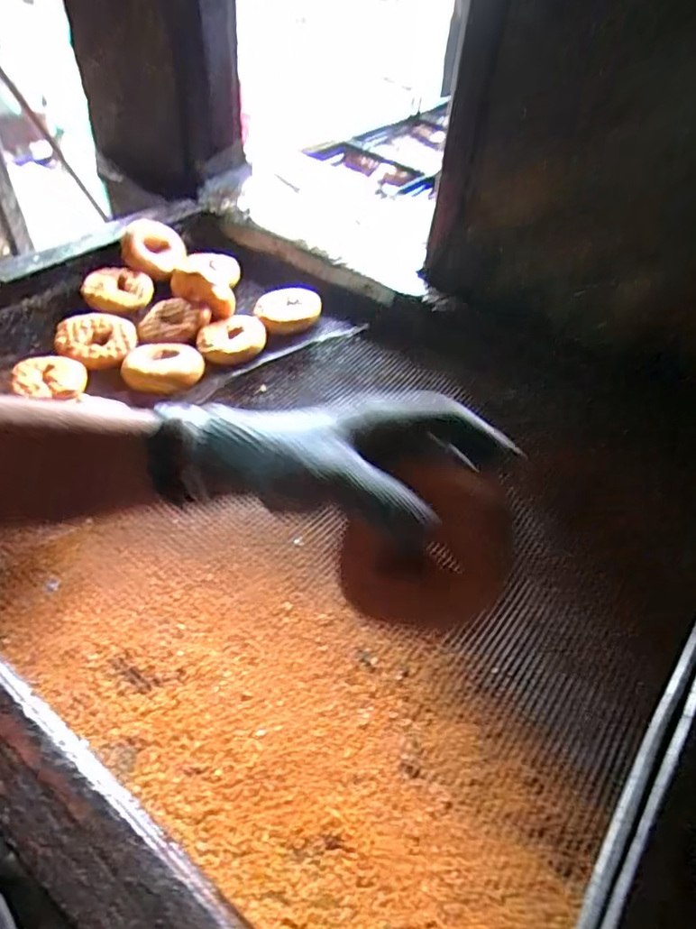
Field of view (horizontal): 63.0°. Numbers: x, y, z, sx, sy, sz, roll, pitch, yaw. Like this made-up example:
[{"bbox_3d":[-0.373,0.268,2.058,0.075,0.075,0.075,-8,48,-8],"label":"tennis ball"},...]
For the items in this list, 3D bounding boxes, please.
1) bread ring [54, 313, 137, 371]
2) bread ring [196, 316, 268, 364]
[{"bbox_3d":[-0.371,-0.189,0.840,0.100,0.033,0.101,3,47,-3],"label":"bread ring"},{"bbox_3d":[-0.177,-0.194,0.873,0.098,0.029,0.082,-1,47,-6],"label":"bread ring"}]

